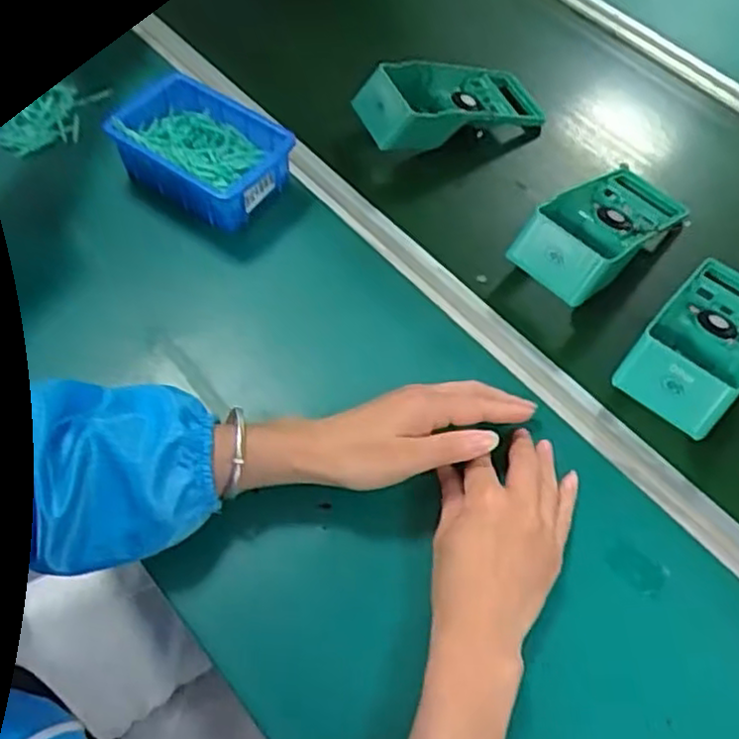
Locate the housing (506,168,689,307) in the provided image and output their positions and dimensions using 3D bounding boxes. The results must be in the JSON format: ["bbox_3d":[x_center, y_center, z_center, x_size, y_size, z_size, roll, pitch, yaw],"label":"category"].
[{"bbox_3d":[0.213,-0.132,0.646,0.179,0.046,0.081,-37,67,-25],"label":"housing"}]

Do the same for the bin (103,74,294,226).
[{"bbox_3d":[-0.146,-0.192,0.650,0.149,0.055,0.098,27,59,13],"label":"bin"}]

